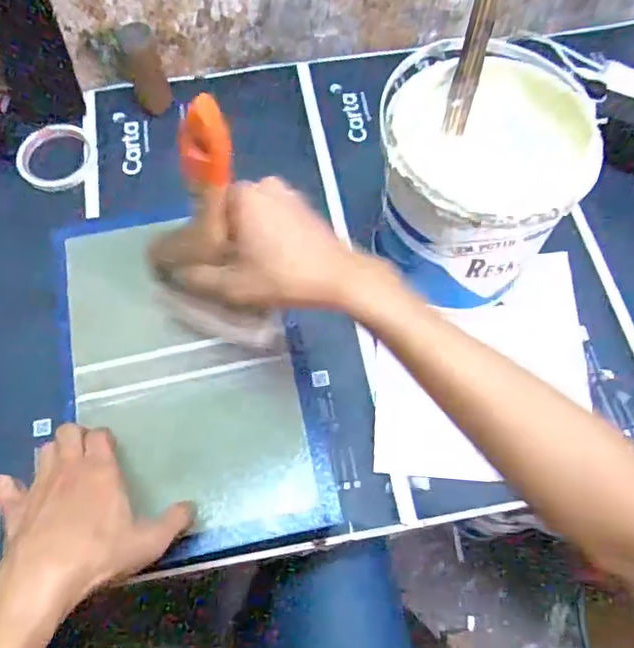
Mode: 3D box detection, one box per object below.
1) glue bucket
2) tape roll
[{"bbox_3d":[0.148,-0.133,0.578,0.177,0.183,0.196,4,65,1],"label":"glue bucket"},{"bbox_3d":[-0.317,-0.206,0.703,0.086,0.018,0.097,-29,69,-13],"label":"tape roll"}]

